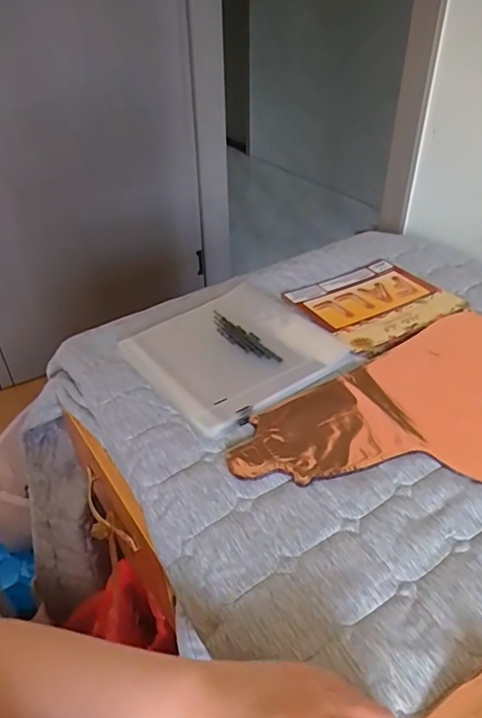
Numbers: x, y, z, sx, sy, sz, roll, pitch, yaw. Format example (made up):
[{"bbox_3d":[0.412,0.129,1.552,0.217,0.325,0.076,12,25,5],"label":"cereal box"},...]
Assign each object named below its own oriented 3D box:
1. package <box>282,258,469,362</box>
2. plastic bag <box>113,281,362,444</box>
[{"bbox_3d":[0.185,-0.078,0.711,0.198,0.007,0.171,-22,42,-24],"label":"package"},{"bbox_3d":[-0.006,-0.011,0.624,0.217,0.015,0.207,-25,43,-27],"label":"plastic bag"}]

